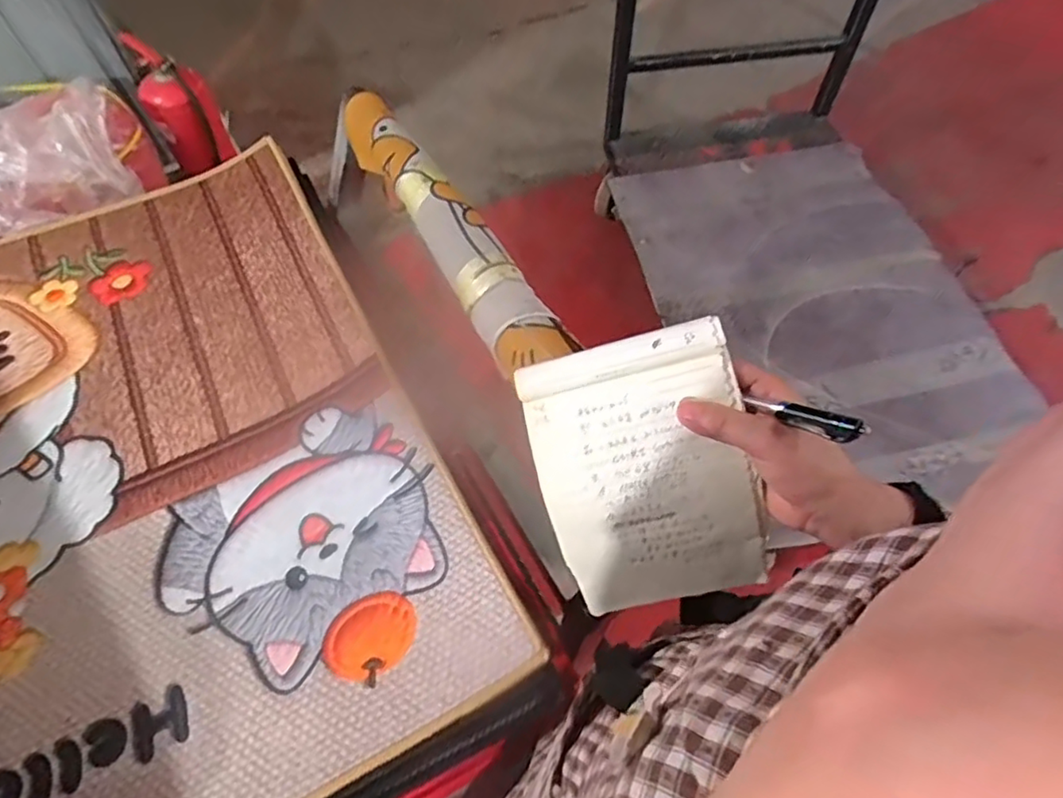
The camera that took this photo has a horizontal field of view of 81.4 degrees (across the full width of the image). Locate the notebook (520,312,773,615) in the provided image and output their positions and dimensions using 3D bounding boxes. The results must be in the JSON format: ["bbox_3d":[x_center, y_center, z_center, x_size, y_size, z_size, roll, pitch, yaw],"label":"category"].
[{"bbox_3d":[0.081,0.060,0.429,0.137,0.202,0.029,-15,14,11],"label":"notebook"}]

